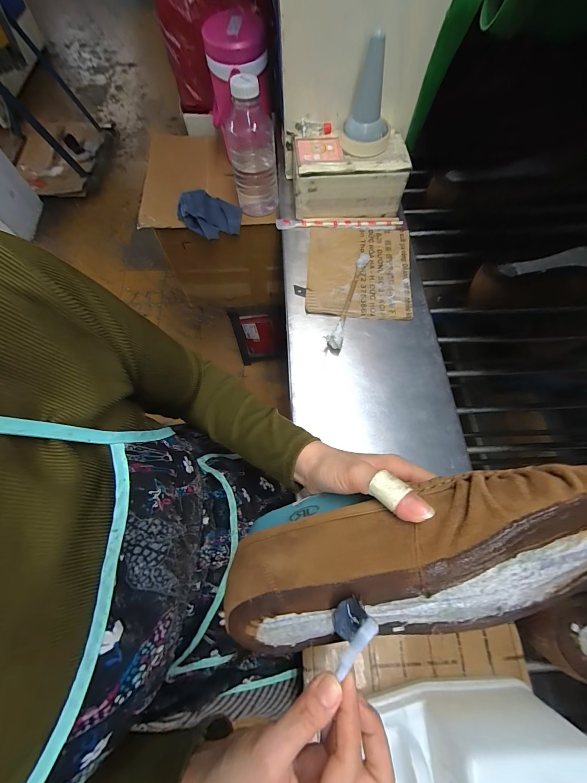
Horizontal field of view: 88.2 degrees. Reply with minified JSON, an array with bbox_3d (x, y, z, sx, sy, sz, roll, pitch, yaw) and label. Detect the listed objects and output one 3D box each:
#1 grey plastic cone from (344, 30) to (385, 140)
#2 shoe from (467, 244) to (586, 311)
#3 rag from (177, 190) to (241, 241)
[{"bbox_3d":[0.119,-0.456,0.462,0.067,0.113,0.061,10,68,5],"label":"grey plastic cone"},{"bbox_3d":[0.454,-0.195,0.533,0.267,0.078,0.081,-7,68,-2],"label":"shoe"},{"bbox_3d":[-0.181,-0.391,0.665,0.130,0.052,0.105,23,70,10],"label":"rag"}]

